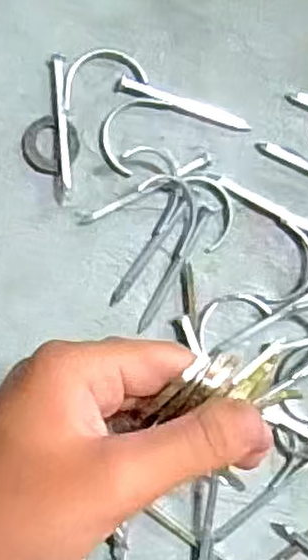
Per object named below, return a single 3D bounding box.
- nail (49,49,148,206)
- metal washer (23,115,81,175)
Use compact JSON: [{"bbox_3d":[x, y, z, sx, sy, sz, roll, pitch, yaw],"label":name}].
[{"bbox_3d":[-0.025,-0.072,0.332,0.044,0.005,0.070,-3,91,-6],"label":"nail"},{"bbox_3d":[-0.048,-0.062,0.330,0.026,0.004,0.025,0,94,1],"label":"metal washer"}]

